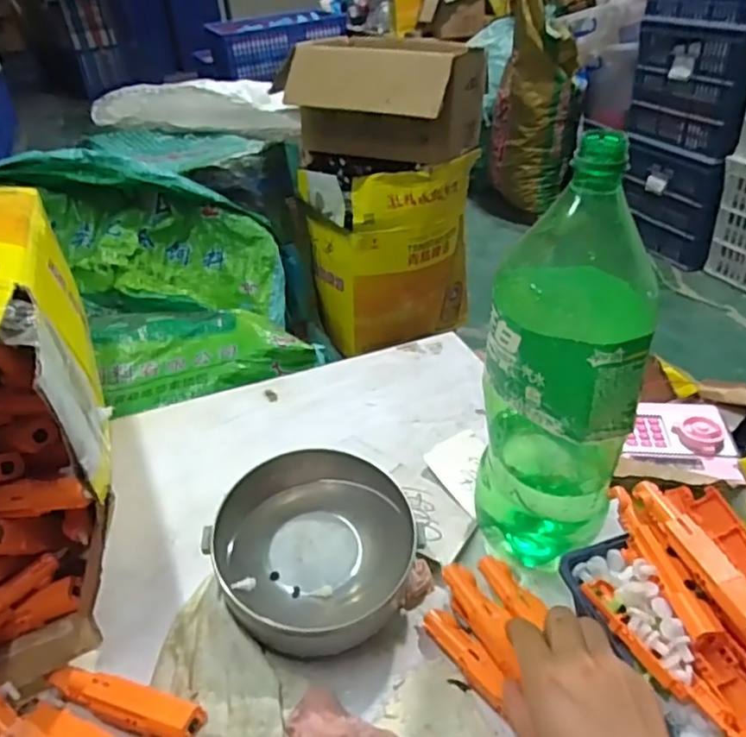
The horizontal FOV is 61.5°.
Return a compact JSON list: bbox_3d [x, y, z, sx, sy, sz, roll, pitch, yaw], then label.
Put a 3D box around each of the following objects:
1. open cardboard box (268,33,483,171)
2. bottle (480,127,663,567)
[{"bbox_3d":[0.017,-0.464,1.127,0.301,0.211,0.205,14,39,24],"label":"open cardboard box"},{"bbox_3d":[0.130,0.010,0.446,0.099,0.313,0.101,6,36,15],"label":"bottle"}]

